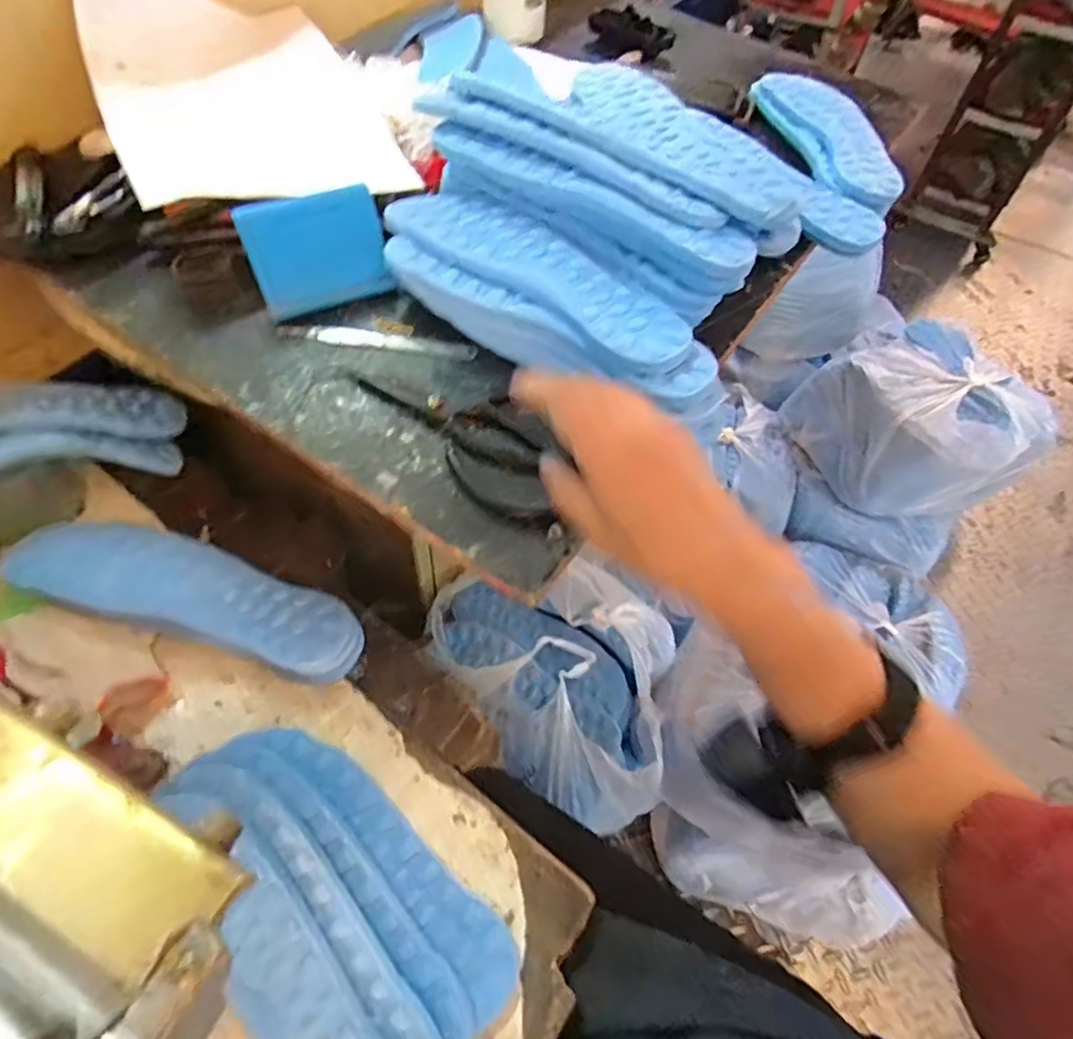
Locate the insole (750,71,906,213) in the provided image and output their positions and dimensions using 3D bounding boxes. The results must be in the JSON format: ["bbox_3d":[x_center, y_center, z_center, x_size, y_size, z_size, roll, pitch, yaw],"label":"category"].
[{"bbox_3d":[0.304,-0.394,0.647,0.078,0.028,0.269,-4,55,-7],"label":"insole"}]

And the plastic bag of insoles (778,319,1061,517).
[{"bbox_3d":[0.674,-0.180,1.128,0.284,0.197,0.341,-22,59,-19],"label":"plastic bag of insoles"}]

